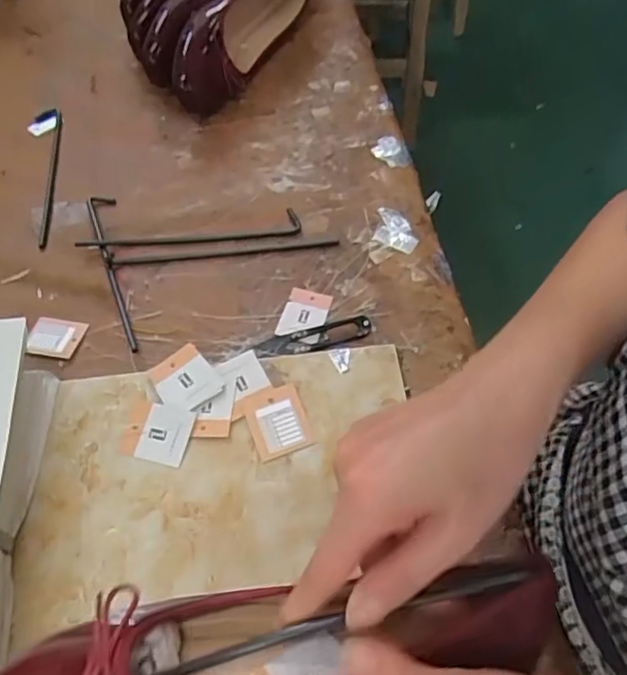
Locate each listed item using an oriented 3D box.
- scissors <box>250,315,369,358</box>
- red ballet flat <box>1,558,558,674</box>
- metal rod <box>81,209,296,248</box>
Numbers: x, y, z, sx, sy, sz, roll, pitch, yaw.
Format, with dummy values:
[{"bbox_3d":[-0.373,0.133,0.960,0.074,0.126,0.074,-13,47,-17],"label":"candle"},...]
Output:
[{"bbox_3d":[0.000,0.001,0.505,0.100,0.009,0.024,-12,58,-7],"label":"scissors"},{"bbox_3d":[-0.016,0.143,0.267,0.256,0.068,0.069,-11,58,-2],"label":"red ballet flat"},{"bbox_3d":[-0.119,-0.098,0.575,0.210,0.011,0.028,-6,57,-4],"label":"metal rod"}]

